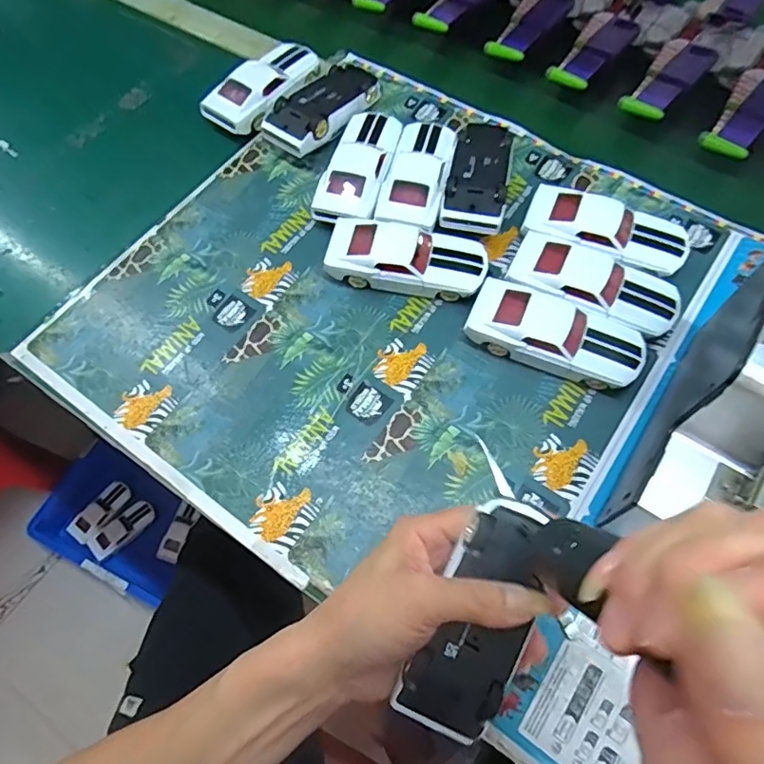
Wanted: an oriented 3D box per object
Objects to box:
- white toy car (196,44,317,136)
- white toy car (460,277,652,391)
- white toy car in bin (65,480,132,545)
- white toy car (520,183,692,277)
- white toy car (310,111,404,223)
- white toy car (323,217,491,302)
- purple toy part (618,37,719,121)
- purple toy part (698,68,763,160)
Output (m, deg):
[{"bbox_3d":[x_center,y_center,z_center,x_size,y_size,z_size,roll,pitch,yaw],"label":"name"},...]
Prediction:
[{"bbox_3d":[-0.116,-0.294,0.539,0.056,0.038,0.127,36,70,18],"label":"white toy car"},{"bbox_3d":[0.132,-0.035,0.413,0.128,0.034,0.050,23,66,12],"label":"white toy car"},{"bbox_3d":[-0.569,0.262,1.095,0.051,0.028,0.136,41,71,19],"label":"white toy car in bin"},{"bbox_3d":[0.186,-0.125,0.453,0.131,0.034,0.066,20,67,11],"label":"white toy car"},{"bbox_3d":[-0.020,-0.193,0.493,0.057,0.032,0.125,12,64,8],"label":"white toy car"},{"bbox_3d":[0.021,-0.101,0.448,0.127,0.031,0.051,10,64,6],"label":"white toy car"},{"bbox_3d":[0.274,-0.291,0.522,0.047,0.016,0.118,38,70,18],"label":"purple toy part"},{"bbox_3d":[0.340,-0.249,0.501,0.048,0.011,0.117,35,69,17],"label":"purple toy part"}]

